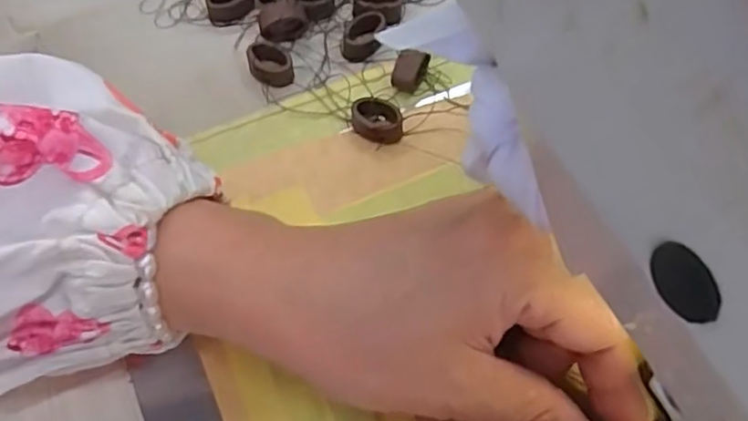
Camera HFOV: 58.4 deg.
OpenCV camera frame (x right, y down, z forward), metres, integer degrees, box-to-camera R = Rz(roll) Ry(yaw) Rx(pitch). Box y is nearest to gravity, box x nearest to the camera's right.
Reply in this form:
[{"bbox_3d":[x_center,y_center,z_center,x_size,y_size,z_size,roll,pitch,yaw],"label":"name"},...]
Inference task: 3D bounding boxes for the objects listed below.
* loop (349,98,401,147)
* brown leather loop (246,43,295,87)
[{"bbox_3d":[0.001,-0.035,0.262,0.019,0.010,0.016,-1,60,-1],"label":"loop"},{"bbox_3d":[-0.043,-0.060,0.273,0.019,0.013,0.011,19,62,10],"label":"brown leather loop"}]

